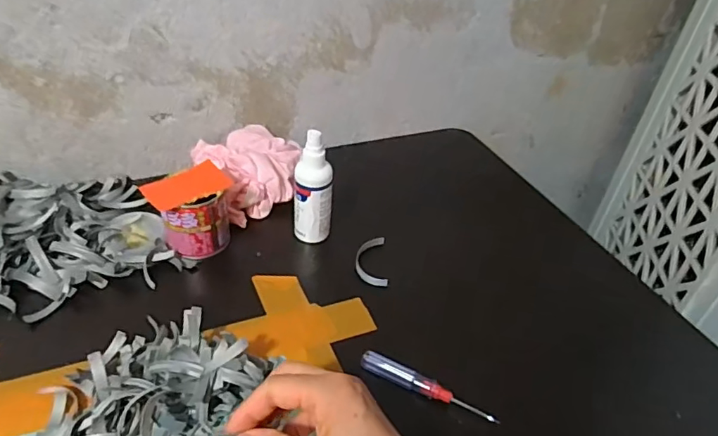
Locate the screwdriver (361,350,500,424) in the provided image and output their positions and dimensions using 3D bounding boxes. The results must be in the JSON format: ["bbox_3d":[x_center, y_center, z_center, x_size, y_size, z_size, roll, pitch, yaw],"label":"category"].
[{"bbox_3d":[0.057,0.144,0.431,0.118,0.016,0.015,21,42,19],"label":"screwdriver"}]

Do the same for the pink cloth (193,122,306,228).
[{"bbox_3d":[-0.129,-0.061,0.609,0.115,0.055,0.121,-25,48,-33],"label":"pink cloth"}]

